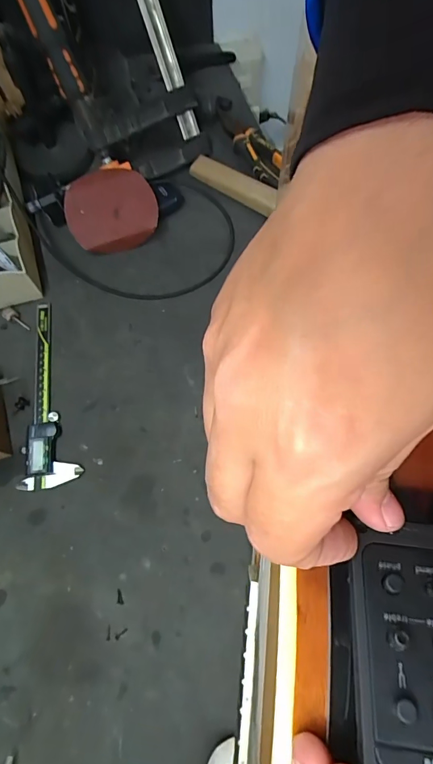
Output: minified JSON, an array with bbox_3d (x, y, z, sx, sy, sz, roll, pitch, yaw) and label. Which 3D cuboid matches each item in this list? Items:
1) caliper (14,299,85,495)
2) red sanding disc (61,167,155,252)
[{"bbox_3d":[-0.203,0.007,0.466,0.061,0.013,0.229,-10,71,-3],"label":"caliper"},{"bbox_3d":[-0.135,-0.222,0.509,0.113,0.021,0.097,-26,101,-11],"label":"red sanding disc"}]

